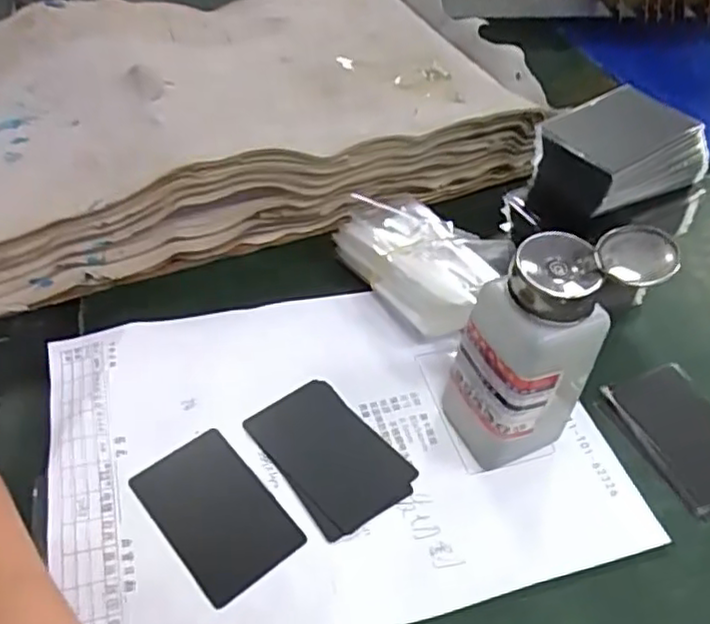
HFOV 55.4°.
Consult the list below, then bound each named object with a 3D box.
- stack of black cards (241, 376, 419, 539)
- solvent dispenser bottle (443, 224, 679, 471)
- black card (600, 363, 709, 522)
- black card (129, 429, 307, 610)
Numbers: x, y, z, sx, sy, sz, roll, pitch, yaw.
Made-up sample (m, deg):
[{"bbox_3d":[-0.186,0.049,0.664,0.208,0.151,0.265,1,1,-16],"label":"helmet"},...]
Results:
[{"bbox_3d":[-0.014,0.076,0.369,0.058,0.004,0.088,-27,54,-26],"label":"stack of black cards"},{"bbox_3d":[0.092,0.020,0.341,0.071,0.138,0.053,-22,52,-23],"label":"solvent dispenser bottle"},{"bbox_3d":[0.194,0.072,0.396,0.065,0.005,0.092,-18,50,-20],"label":"black card"},{"bbox_3d":[-0.070,0.101,0.342,0.053,0.004,0.083,-30,55,-29],"label":"black card"}]

